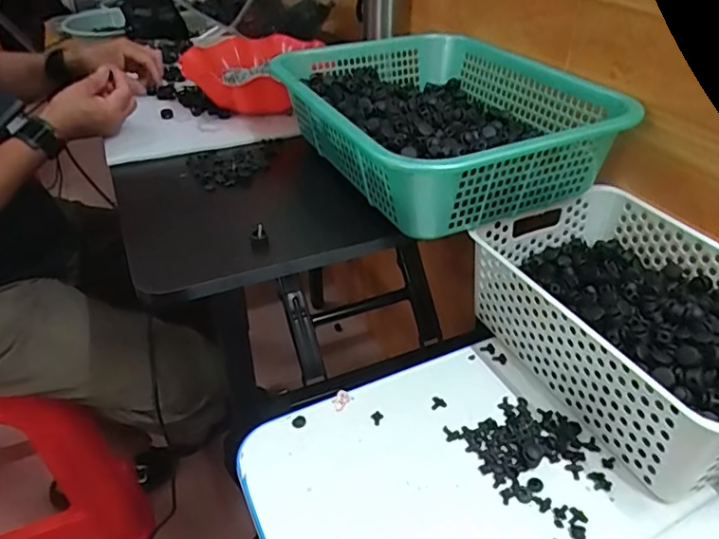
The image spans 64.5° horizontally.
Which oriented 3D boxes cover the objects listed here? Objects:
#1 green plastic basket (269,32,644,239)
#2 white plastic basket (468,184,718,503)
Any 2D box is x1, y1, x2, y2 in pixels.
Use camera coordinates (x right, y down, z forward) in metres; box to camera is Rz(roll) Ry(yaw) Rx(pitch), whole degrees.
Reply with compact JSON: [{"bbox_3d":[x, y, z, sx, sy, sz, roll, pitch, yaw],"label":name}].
[{"bbox_3d":[0.089,-0.180,0.674,0.276,0.090,0.374,-16,39,-19],"label":"green plastic basket"},{"bbox_3d":[0.266,0.049,0.544,0.203,0.107,0.302,-18,40,-21],"label":"white plastic basket"}]

